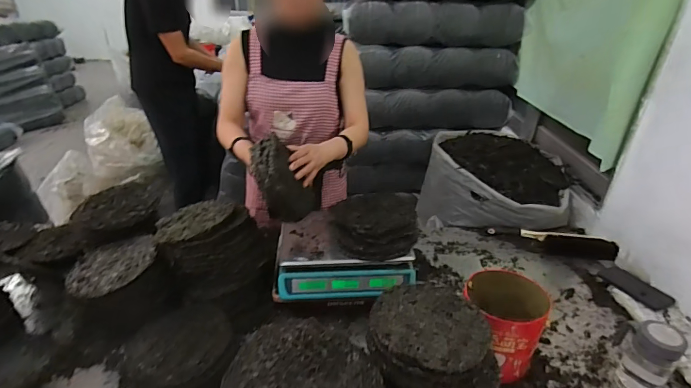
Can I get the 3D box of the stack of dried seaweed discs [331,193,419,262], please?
[{"bbox_3d":[0.075,0.071,0.993,0.210,0.076,0.209,2,30,2],"label":"stack of dried seaweed discs"}]

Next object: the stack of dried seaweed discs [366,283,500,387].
[{"bbox_3d":[0.147,0.334,0.702,0.208,0.253,0.233,1,30,-1],"label":"stack of dried seaweed discs"}]

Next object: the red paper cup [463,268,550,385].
[{"bbox_3d":[0.339,0.295,0.856,0.158,0.178,0.164,1,30,0],"label":"red paper cup"}]

